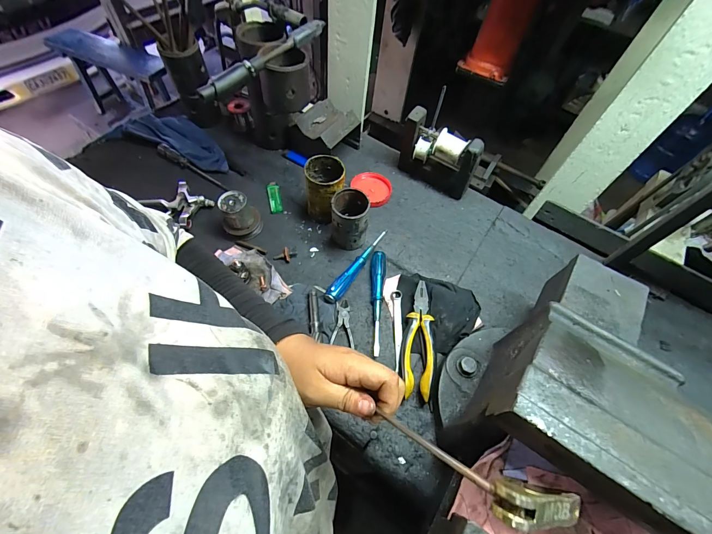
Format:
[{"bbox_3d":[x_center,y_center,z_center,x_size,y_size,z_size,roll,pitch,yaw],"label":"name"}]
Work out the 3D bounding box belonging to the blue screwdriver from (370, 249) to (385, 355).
[{"bbox_3d":[0.036,0.058,0.562,0.026,0.022,0.192,7,58,-1],"label":"blue screwdriver"}]

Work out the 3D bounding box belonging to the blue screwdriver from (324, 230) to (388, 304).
[{"bbox_3d":[0.003,-0.010,0.600,0.028,0.025,0.191,30,60,13],"label":"blue screwdriver"}]

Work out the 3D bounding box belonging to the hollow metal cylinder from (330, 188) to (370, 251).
[{"bbox_3d":[-0.012,-0.086,0.596,0.064,0.108,0.066,4,58,-3],"label":"hollow metal cylinder"}]

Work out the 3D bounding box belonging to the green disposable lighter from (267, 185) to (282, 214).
[{"bbox_3d":[-0.175,-0.147,0.680,0.026,0.012,0.073,-9,60,-11],"label":"green disposable lighter"}]

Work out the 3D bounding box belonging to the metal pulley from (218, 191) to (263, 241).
[{"bbox_3d":[-0.226,-0.098,0.612,0.072,0.072,0.068,-23,63,-18],"label":"metal pulley"}]

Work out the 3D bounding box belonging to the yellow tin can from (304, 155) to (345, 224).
[{"bbox_3d":[-0.060,-0.150,0.628,0.073,0.114,0.078,2,58,-4],"label":"yellow tin can"}]

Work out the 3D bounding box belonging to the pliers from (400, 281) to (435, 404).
[{"bbox_3d":[0.102,0.114,0.525,0.048,0.032,0.195,9,60,3],"label":"pliers"}]

